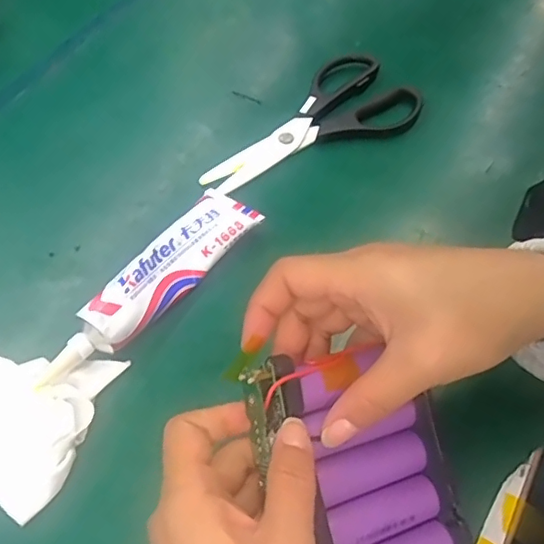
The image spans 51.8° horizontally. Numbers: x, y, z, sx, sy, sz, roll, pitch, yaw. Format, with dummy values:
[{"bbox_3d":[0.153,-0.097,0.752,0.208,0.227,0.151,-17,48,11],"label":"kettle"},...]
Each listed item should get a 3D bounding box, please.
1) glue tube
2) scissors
[{"bbox_3d":[-0.074,0.006,0.349,0.040,0.030,0.166,34,63,18],"label":"glue tube"},{"bbox_3d":[0.040,-0.106,0.432,0.084,0.015,0.183,36,64,19],"label":"scissors"}]

